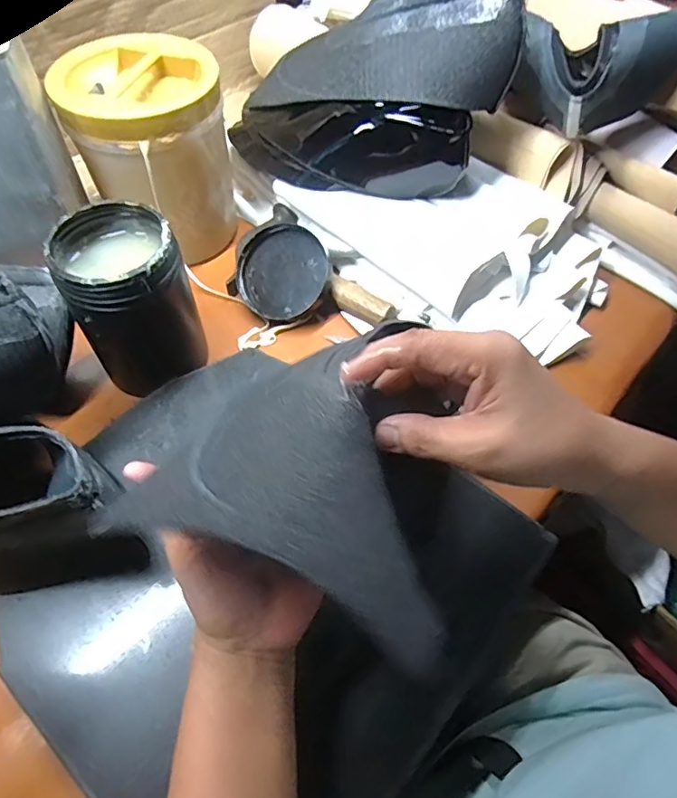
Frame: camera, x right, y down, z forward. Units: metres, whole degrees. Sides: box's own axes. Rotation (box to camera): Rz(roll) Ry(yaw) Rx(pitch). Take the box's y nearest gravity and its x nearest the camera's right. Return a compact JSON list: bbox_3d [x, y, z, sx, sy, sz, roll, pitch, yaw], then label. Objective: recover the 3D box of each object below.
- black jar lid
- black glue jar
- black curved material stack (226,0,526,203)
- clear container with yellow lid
[{"bbox_3d":[-0.056,-0.126,0.524,0.088,0.013,0.091,0,89,18],"label":"black jar lid"},{"bbox_3d":[-0.170,-0.083,0.442,0.087,0.133,0.088,1,57,-1],"label":"black glue jar"},{"bbox_3d":[0.017,-0.286,0.491,0.261,0.156,0.107,20,59,11],"label":"black curved material stack"},{"bbox_3d":[-0.178,-0.238,0.518,0.137,0.151,0.137,-12,58,-10],"label":"clear container with yellow lid"}]

